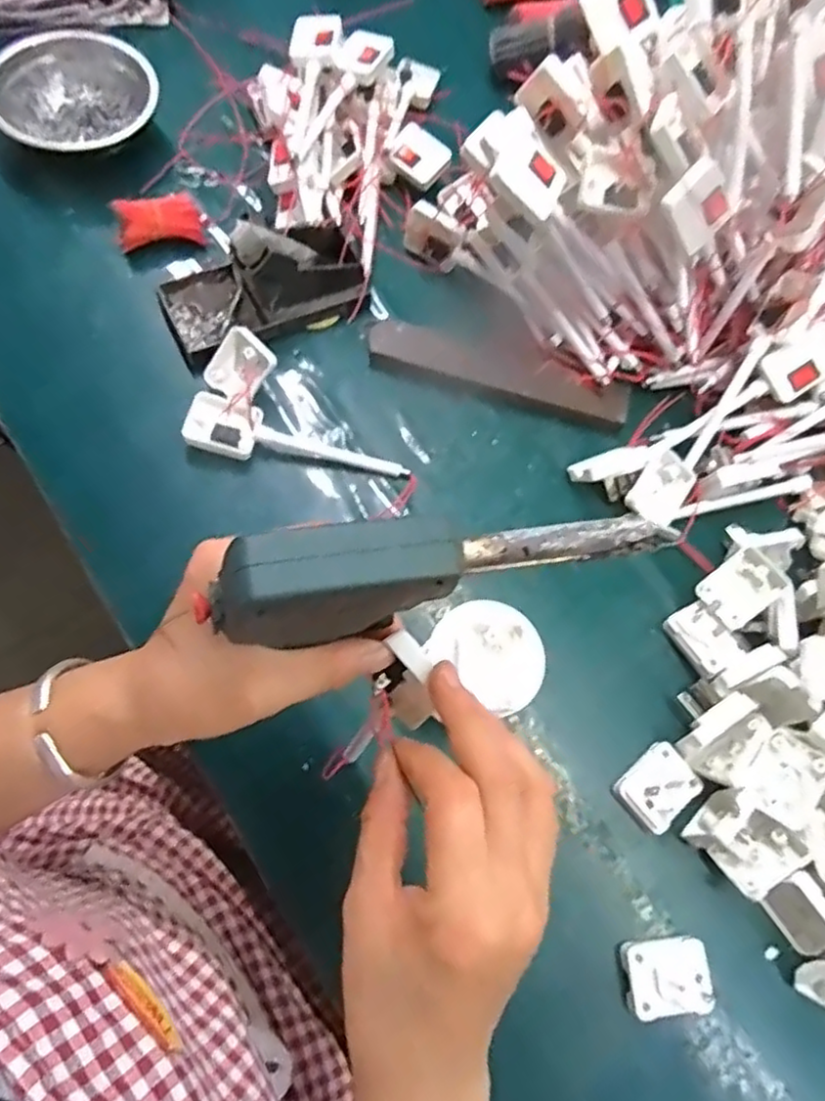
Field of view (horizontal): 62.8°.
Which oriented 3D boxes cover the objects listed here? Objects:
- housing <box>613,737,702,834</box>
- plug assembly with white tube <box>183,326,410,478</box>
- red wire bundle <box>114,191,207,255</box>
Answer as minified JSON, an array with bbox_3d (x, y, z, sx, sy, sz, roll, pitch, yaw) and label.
[{"bbox_3d":[0.158,0.150,0.426,0.048,0.017,0.041,-39,79,-17],"label":"housing"},{"bbox_3d":[-0.078,-0.096,0.478,0.151,0.036,0.084,14,69,-2],"label":"plug assembly with white tube"},{"bbox_3d":[-0.197,-0.258,0.527,0.063,0.030,0.035,-14,73,-11],"label":"red wire bundle"}]

